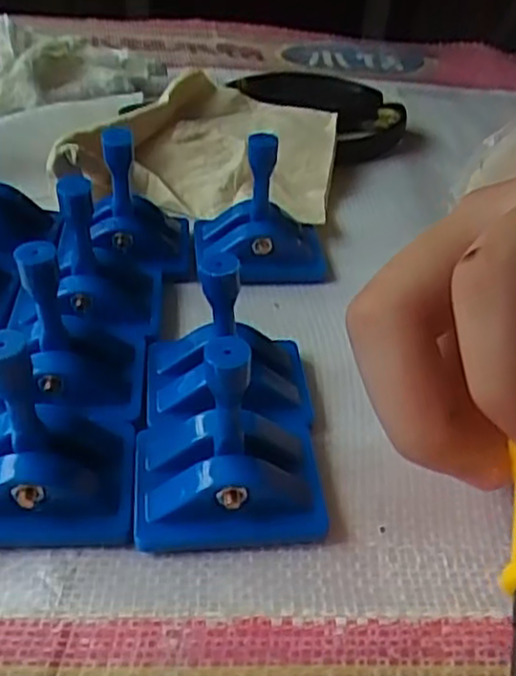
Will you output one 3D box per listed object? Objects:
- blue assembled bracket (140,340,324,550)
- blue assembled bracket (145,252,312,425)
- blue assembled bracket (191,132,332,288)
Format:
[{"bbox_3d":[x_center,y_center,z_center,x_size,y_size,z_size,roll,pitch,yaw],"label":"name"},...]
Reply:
[{"bbox_3d":[-0.005,0.020,0.162,0.044,0.045,0.033,-1,40,-8],"label":"blue assembled bracket"},{"bbox_3d":[-0.006,-0.003,0.187,0.044,0.041,0.034,2,39,-5],"label":"blue assembled bracket"},{"bbox_3d":[0.002,-0.047,0.245,0.044,0.040,0.034,0,40,-7],"label":"blue assembled bracket"}]

